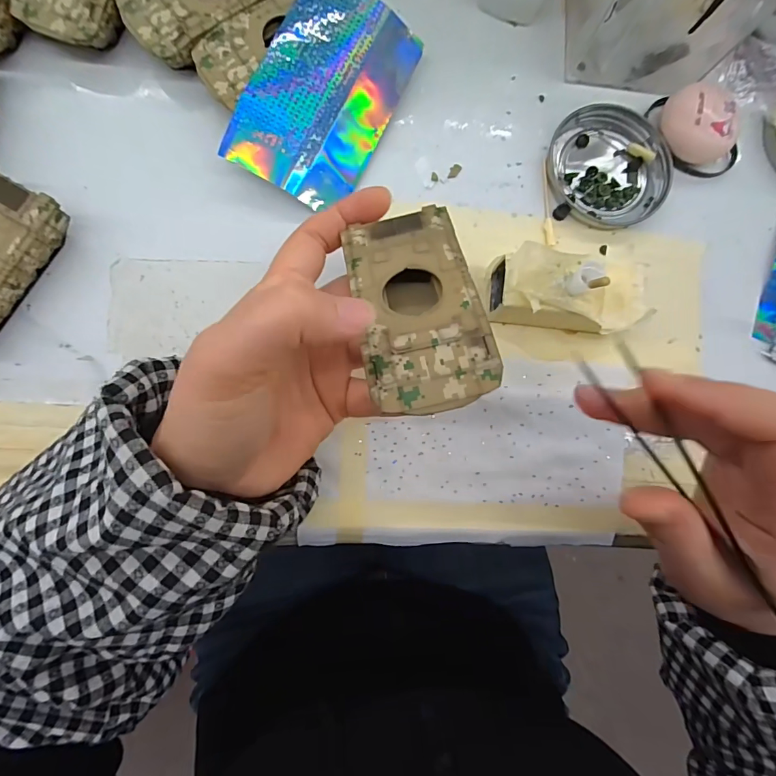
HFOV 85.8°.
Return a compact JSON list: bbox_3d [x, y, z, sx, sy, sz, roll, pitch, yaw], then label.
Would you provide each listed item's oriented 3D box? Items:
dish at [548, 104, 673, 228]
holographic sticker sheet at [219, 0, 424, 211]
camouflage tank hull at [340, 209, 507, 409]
[{"bbox_3d":[0.141,-0.143,0.268,0.076,0.008,0.075,1,83,-5],"label":"dish"},{"bbox_3d":[-0.037,-0.170,0.246,0.072,0.028,0.124,26,82,-1],"label":"holographic sticker sheet"},{"bbox_3d":[0.011,-0.033,0.173,0.047,0.019,0.093,-8,62,-6],"label":"camouflage tank hull"}]

